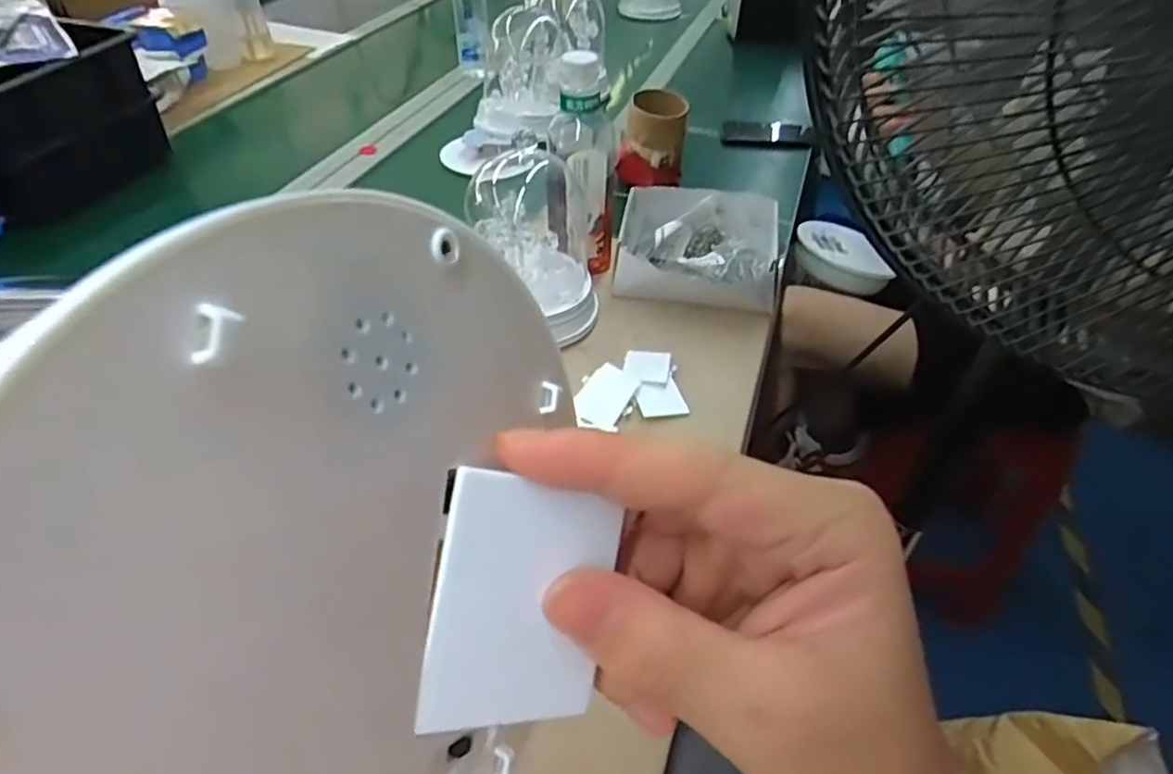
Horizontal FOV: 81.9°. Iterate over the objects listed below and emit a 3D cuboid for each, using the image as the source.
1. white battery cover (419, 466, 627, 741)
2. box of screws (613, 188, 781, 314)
[{"bbox_3d":[-0.013,0.048,0.153,0.044,0.054,0.004,12,-6,-32],"label":"white battery cover"},{"bbox_3d":[0.135,-0.174,0.824,0.194,0.058,0.181,9,44,8],"label":"box of screws"}]

